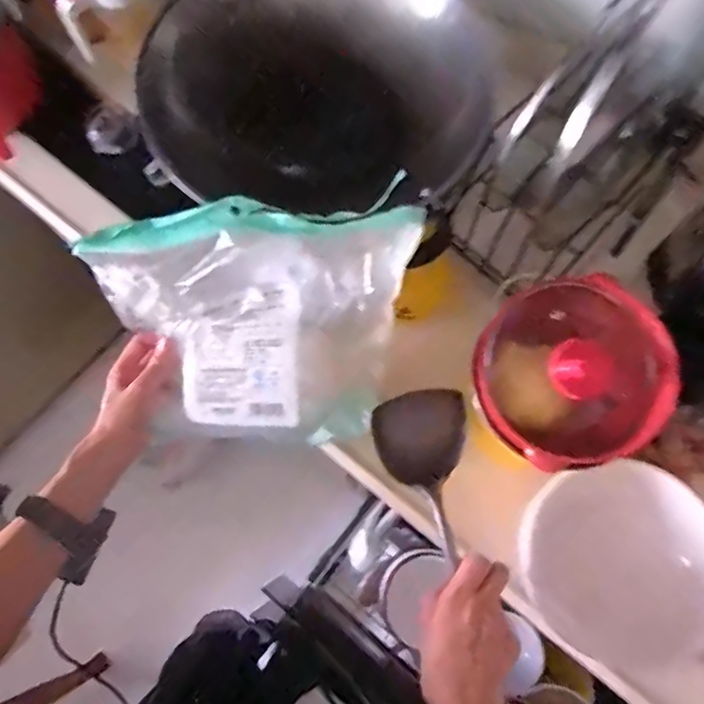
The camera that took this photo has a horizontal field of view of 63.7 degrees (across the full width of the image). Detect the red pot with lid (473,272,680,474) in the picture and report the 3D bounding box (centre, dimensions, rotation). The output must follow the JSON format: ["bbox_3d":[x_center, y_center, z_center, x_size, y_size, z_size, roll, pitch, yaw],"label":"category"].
[{"bbox_3d":[0.201,0.022,0.529,0.172,0.081,0.161,-21,73,-6],"label":"red pot with lid"}]

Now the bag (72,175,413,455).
[{"bbox_3d":[-0.099,-0.026,0.525,0.310,0.078,0.210,1,95,5],"label":"bag"}]

